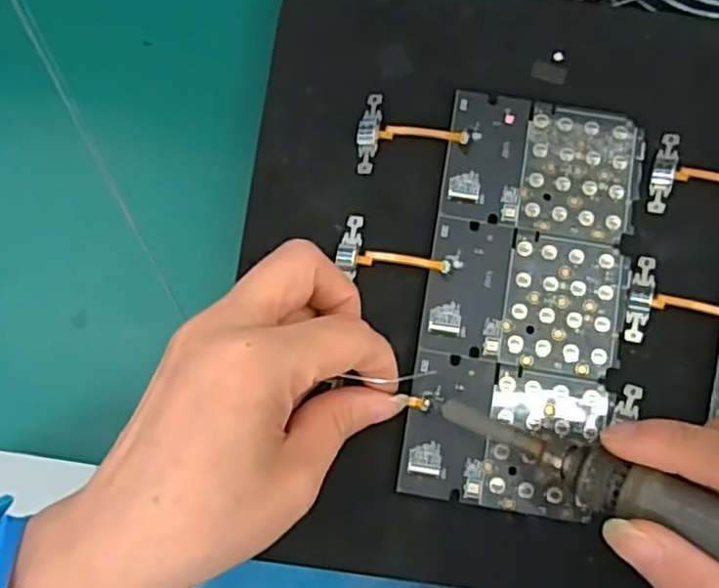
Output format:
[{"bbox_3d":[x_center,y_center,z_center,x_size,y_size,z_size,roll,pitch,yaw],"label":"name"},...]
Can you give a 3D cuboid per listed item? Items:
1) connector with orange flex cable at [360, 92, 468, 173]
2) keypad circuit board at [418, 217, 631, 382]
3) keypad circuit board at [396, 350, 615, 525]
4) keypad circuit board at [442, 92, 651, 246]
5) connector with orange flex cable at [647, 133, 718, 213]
[{"bbox_3d":[0.022,-0.068,0.290,0.045,0.004,0.034,2,79,-1],"label":"connector with orange flex cable"},{"bbox_3d":[0.066,0.001,0.278,0.076,0.004,0.055,10,79,1],"label":"keypad circuit board"},{"bbox_3d":[0.057,0.056,0.271,0.076,0.005,0.055,10,78,2],"label":"keypad circuit board"},{"bbox_3d":[0.076,-0.053,0.288,0.078,0.004,0.055,9,79,1],"label":"keypad circuit board"},{"bbox_3d":[0.145,-0.048,0.289,0.045,0.005,0.034,10,79,1],"label":"connector with orange flex cable"}]

